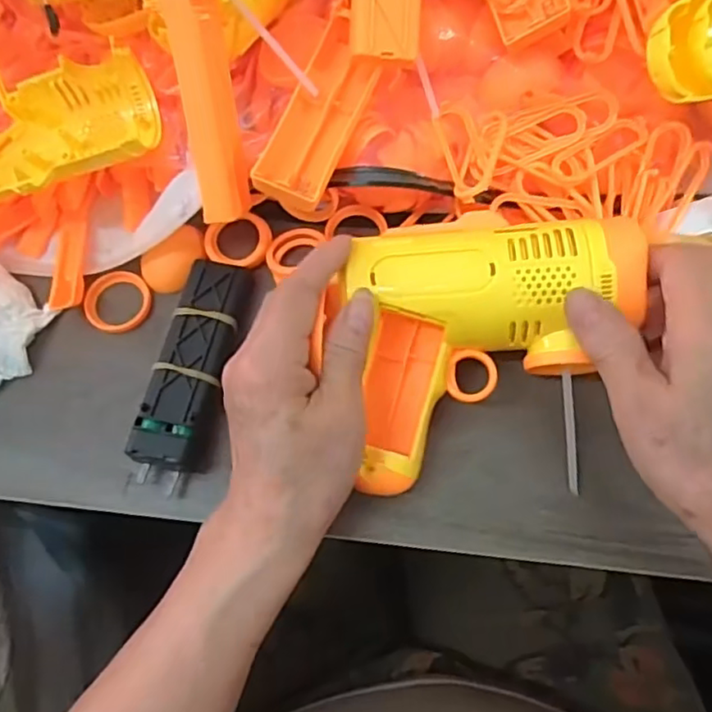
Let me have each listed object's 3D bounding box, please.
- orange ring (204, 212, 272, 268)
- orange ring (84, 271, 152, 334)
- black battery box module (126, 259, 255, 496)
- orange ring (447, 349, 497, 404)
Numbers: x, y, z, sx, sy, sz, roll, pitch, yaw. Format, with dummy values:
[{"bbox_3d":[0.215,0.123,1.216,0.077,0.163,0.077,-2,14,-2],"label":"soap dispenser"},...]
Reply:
[{"bbox_3d":[-0.065,-0.062,0.338,0.037,0.011,0.031,-9,70,-1],"label":"orange ring"},{"bbox_3d":[-0.130,-0.030,0.336,0.035,0.004,0.035,-1,70,2],"label":"orange ring"},{"bbox_3d":[-0.081,0.006,0.314,0.034,0.024,0.117,9,70,6],"label":"black battery box module"},{"bbox_3d":[0.054,0.009,0.287,0.022,0.004,0.025,2,83,12],"label":"orange ring"}]

